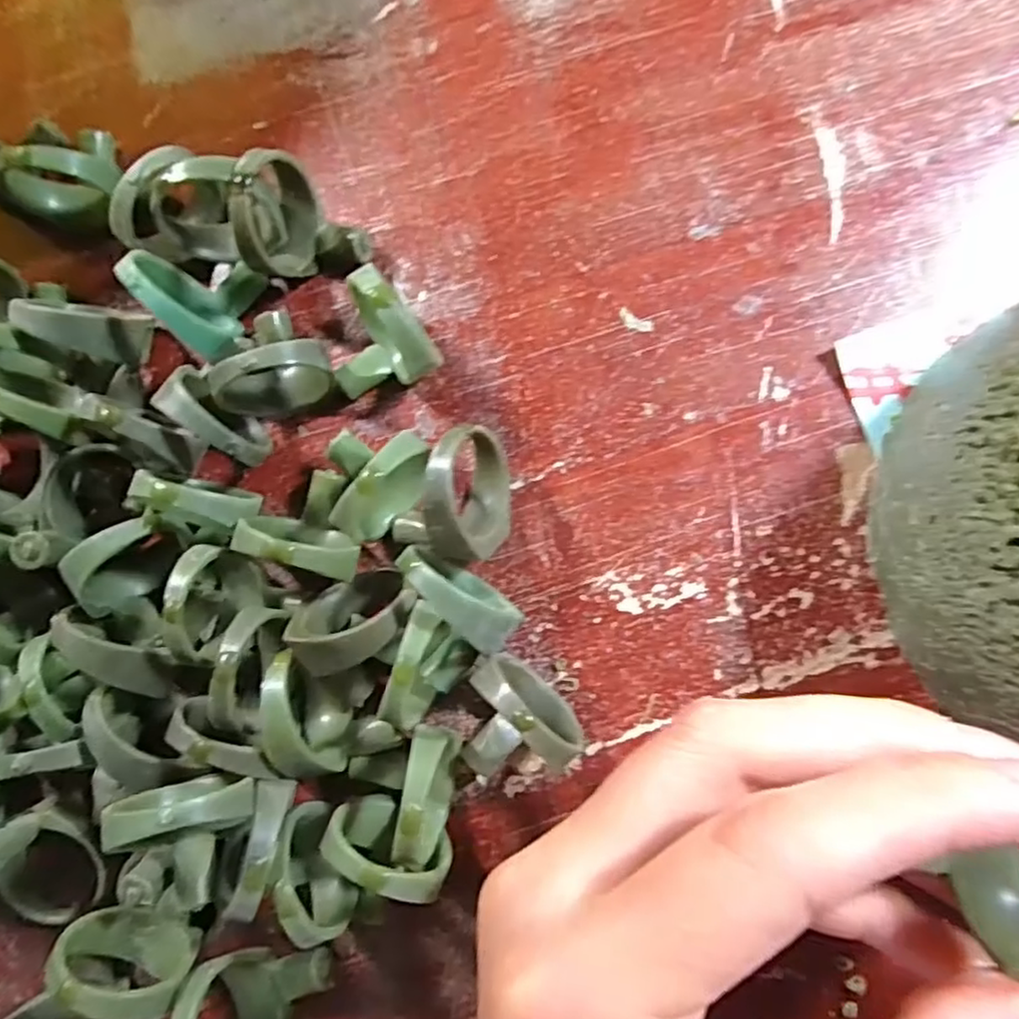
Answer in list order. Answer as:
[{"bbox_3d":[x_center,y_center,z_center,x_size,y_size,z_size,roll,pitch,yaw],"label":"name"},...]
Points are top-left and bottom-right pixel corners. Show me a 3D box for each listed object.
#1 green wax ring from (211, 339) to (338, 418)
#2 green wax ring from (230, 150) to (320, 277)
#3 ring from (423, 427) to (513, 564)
[{"bbox_3d":[-0.053,-0.031,0.151,0.025,0.030,0.009,-19,84,5],"label":"green wax ring"},{"bbox_3d":[-0.053,-0.070,0.154,0.009,0.029,0.029,6,86,7],"label":"green wax ring"},{"bbox_3d":[-0.008,-0.003,0.145,0.014,0.028,0.028,4,86,7],"label":"ring"}]

